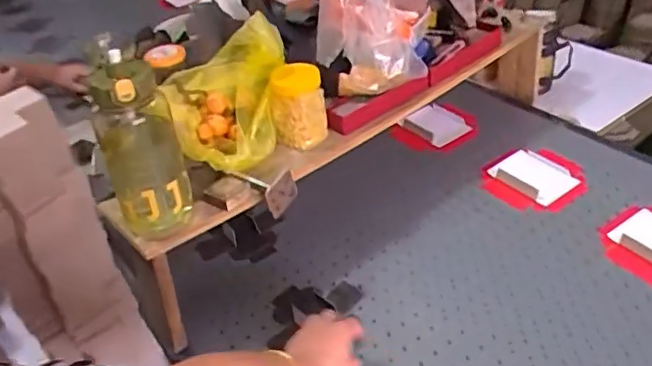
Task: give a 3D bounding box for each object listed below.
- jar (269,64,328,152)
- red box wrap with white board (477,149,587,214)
[{"bbox_3d":[-0.040,-0.108,0.847,0.076,0.105,0.074,-14,38,-6],"label":"jar"},{"bbox_3d":[0.352,-0.009,0.998,0.140,0.029,0.149,-27,41,-22],"label":"red box wrap with white board"}]

